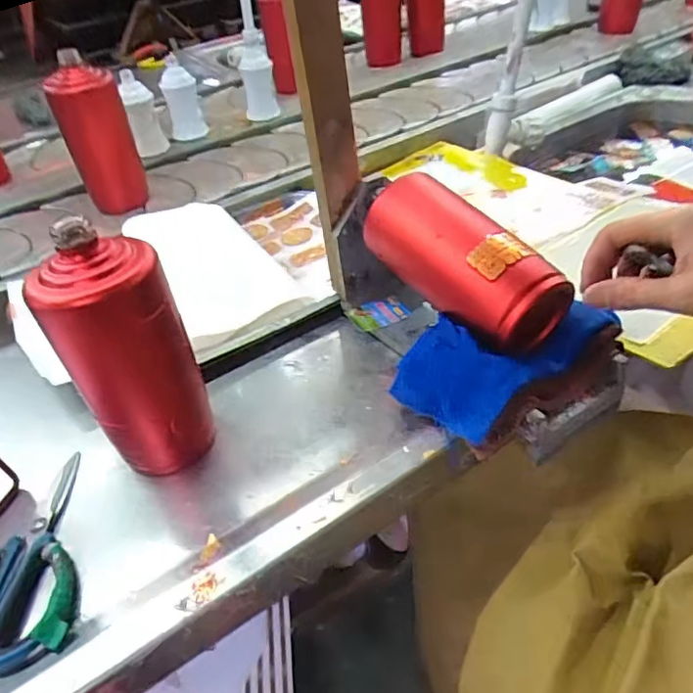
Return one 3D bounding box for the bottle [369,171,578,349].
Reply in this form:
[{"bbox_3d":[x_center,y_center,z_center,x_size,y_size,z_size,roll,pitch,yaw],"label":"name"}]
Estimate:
[{"bbox_3d":[0.088,-0.069,0.447,0.062,0.066,0.174,-30,54,-23],"label":"bottle"}]

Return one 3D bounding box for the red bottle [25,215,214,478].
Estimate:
[{"bbox_3d":[-0.151,0.008,0.399,0.075,0.186,0.074,-5,41,3],"label":"red bottle"}]

